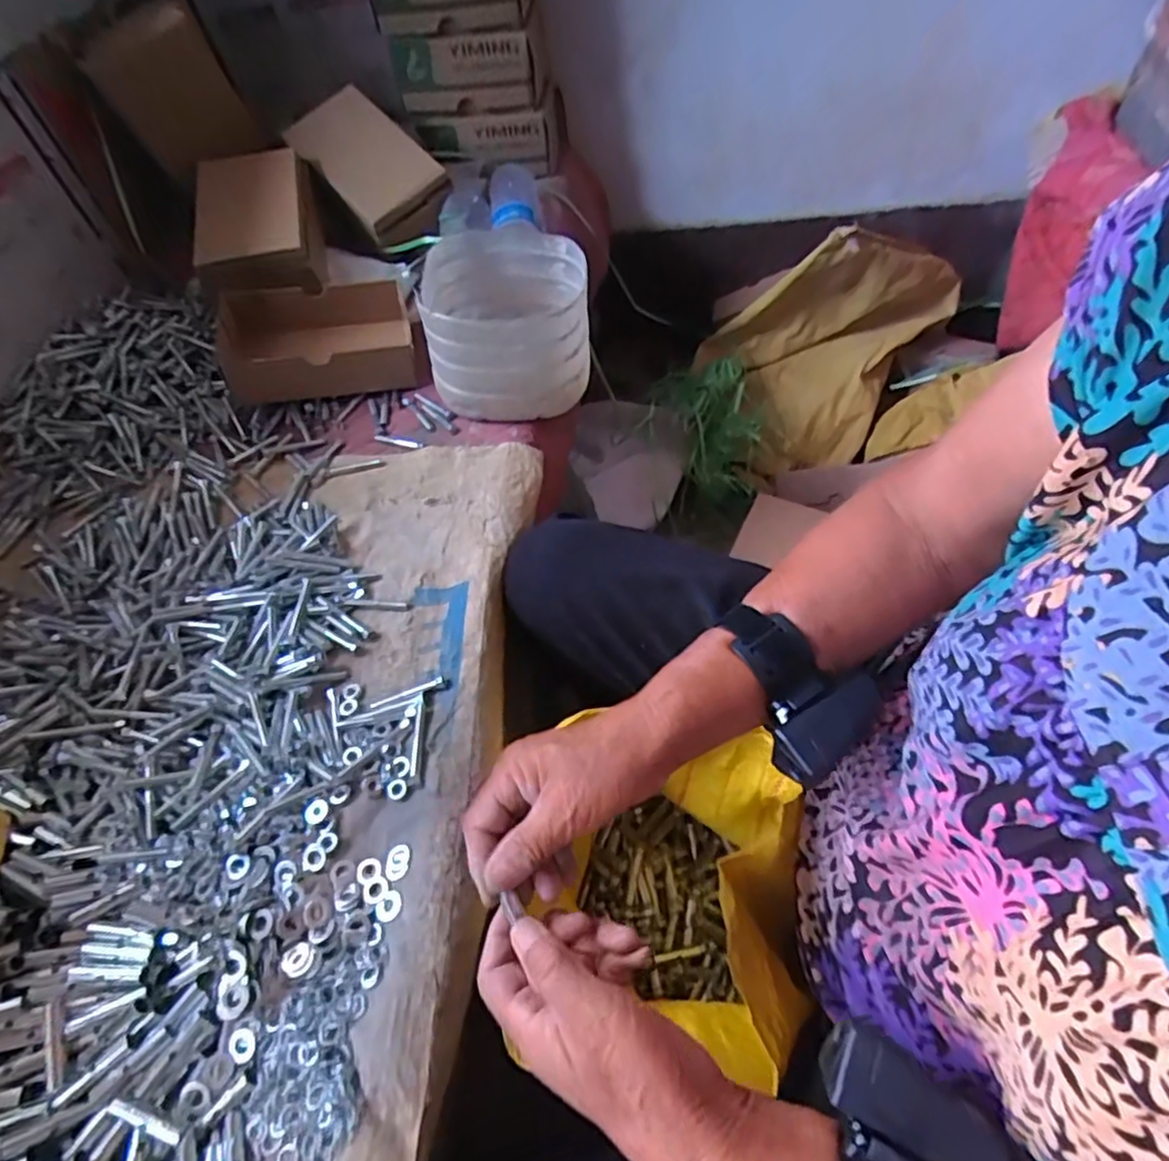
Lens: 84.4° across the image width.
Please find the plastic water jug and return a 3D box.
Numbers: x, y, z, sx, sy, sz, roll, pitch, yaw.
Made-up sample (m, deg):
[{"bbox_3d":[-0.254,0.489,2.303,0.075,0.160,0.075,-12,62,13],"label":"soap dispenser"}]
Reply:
[{"bbox_3d":[-0.076,-0.258,0.655,0.161,0.117,0.185,-11,54,1],"label":"plastic water jug"}]

